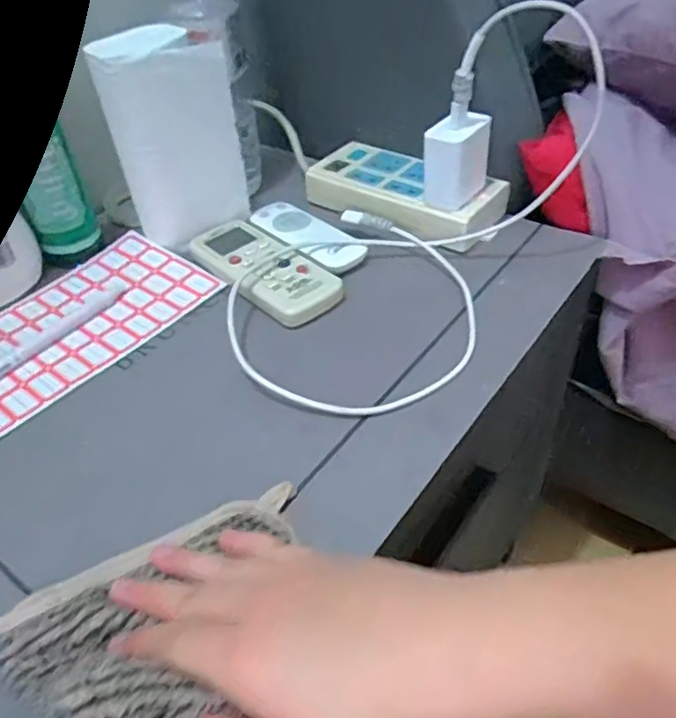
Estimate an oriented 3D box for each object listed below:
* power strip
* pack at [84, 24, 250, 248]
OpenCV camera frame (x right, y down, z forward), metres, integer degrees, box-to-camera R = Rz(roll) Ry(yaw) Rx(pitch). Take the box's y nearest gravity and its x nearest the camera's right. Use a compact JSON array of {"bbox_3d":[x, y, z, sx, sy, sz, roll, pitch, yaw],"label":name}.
[{"bbox_3d":[0.054,-0.143,0.536,0.163,0.034,0.078,23,49,28],"label":"power strip"},{"bbox_3d":[-0.124,-0.169,0.483,0.090,0.146,0.055,-16,43,-11],"label":"pack"}]

